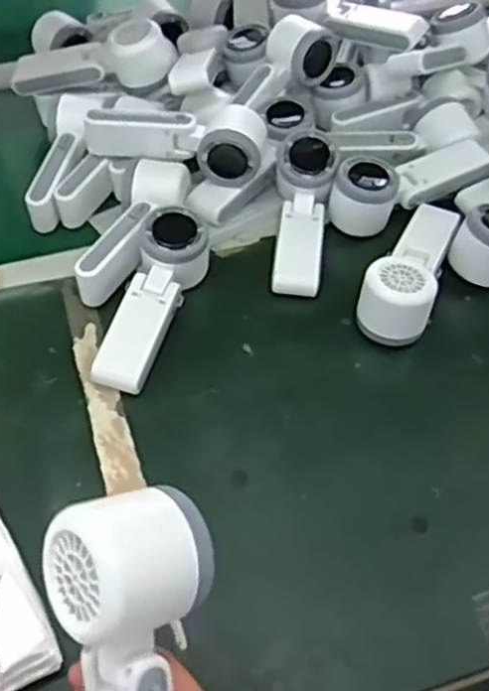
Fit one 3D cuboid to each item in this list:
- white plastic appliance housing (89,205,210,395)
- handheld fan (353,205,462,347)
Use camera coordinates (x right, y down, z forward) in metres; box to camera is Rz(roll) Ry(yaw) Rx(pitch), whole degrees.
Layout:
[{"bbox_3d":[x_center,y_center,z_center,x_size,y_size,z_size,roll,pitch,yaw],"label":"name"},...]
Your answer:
[{"bbox_3d":[-0.075,-0.037,0.596,0.058,0.056,0.163,13,53,10],"label":"white plastic appliance housing"},{"bbox_3d":[0.144,-0.073,0.631,0.059,0.057,0.156,18,53,13],"label":"handheld fan"}]

